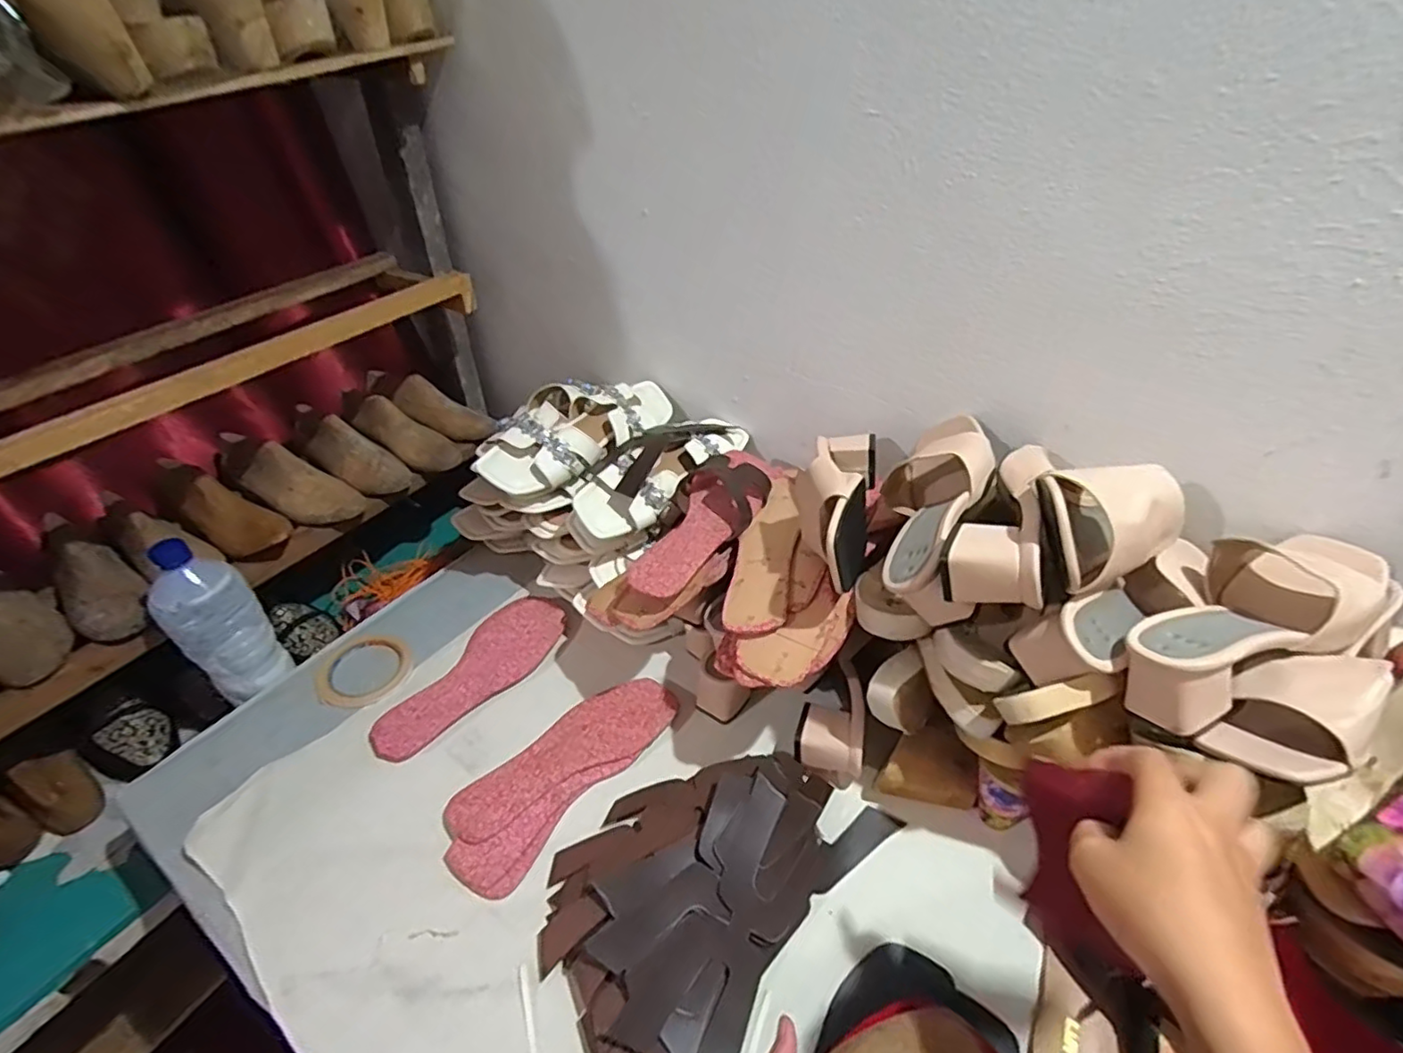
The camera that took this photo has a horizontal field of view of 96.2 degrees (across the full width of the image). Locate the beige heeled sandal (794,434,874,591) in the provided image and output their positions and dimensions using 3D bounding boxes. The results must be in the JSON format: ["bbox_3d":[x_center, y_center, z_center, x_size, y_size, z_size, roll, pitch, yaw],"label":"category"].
[{"bbox_3d":[0.127,-0.022,0.593,0.066,0.086,0.225,10,26,12],"label":"beige heeled sandal"}]

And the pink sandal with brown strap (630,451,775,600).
[{"bbox_3d":[0.006,-0.017,0.662,0.093,0.042,0.246,18,44,21],"label":"pink sandal with brown strap"}]

